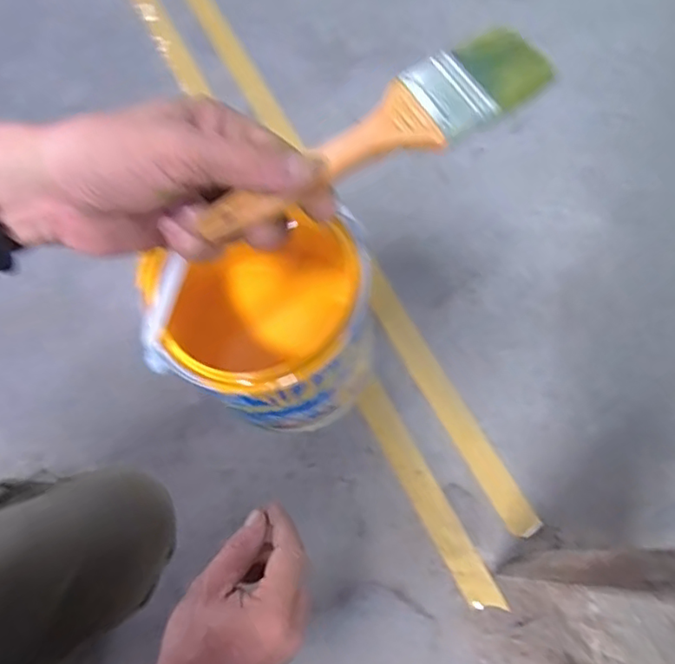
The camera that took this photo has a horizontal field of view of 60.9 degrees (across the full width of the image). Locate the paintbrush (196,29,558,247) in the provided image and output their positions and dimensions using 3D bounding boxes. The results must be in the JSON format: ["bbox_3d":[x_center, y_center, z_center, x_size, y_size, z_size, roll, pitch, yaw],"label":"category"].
[{"bbox_3d":[0.016,-0.091,0.275,0.177,0.013,0.044,-29,69,0],"label":"paintbrush"}]

